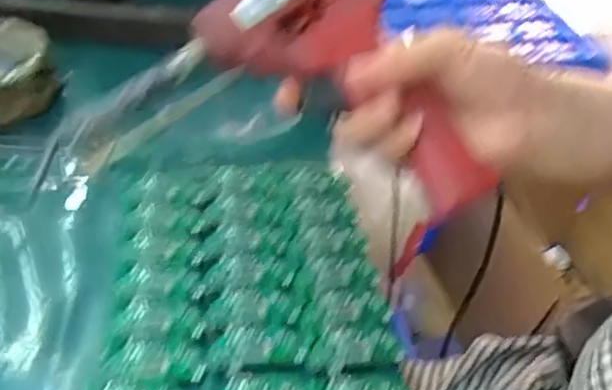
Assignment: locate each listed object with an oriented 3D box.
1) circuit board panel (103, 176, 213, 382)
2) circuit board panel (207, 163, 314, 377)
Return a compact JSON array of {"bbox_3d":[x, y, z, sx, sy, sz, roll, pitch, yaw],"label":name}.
[{"bbox_3d":[-0.079,0.037,0.360,0.050,0.007,0.148,-3,43,-6],"label":"circuit board panel"},{"bbox_3d":[-0.030,0.032,0.368,0.049,0.005,0.148,-3,43,-6],"label":"circuit board panel"}]

